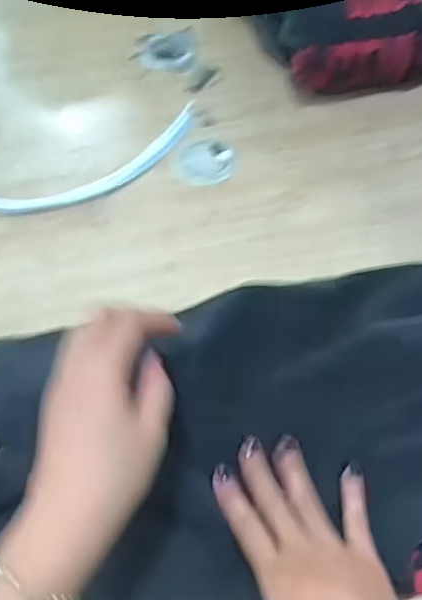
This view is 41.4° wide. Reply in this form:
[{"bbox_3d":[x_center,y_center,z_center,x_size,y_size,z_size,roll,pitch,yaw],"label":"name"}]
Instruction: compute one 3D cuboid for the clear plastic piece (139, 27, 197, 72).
[{"bbox_3d":[-0.052,-0.315,0.703,0.066,0.008,0.068,2,60,2],"label":"clear plastic piece"}]

